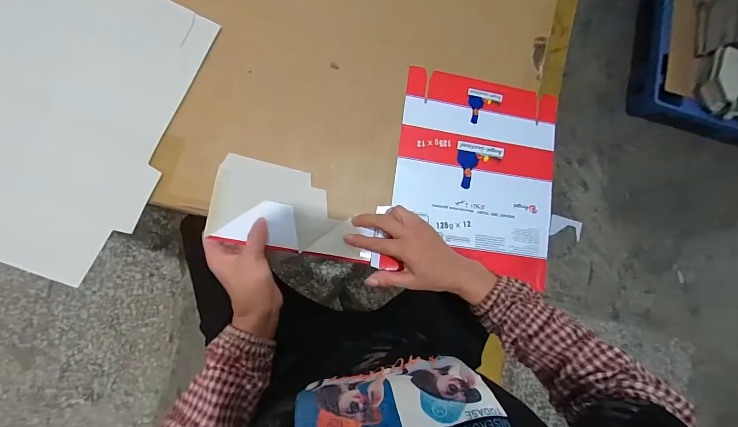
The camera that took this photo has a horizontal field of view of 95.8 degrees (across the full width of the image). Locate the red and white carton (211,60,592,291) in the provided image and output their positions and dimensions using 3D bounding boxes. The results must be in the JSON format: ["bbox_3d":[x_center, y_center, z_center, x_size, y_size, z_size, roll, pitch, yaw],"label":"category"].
[{"bbox_3d":[0.073,-0.066,0.458,0.420,0.050,0.290,10,85,-8],"label":"red and white carton"}]

